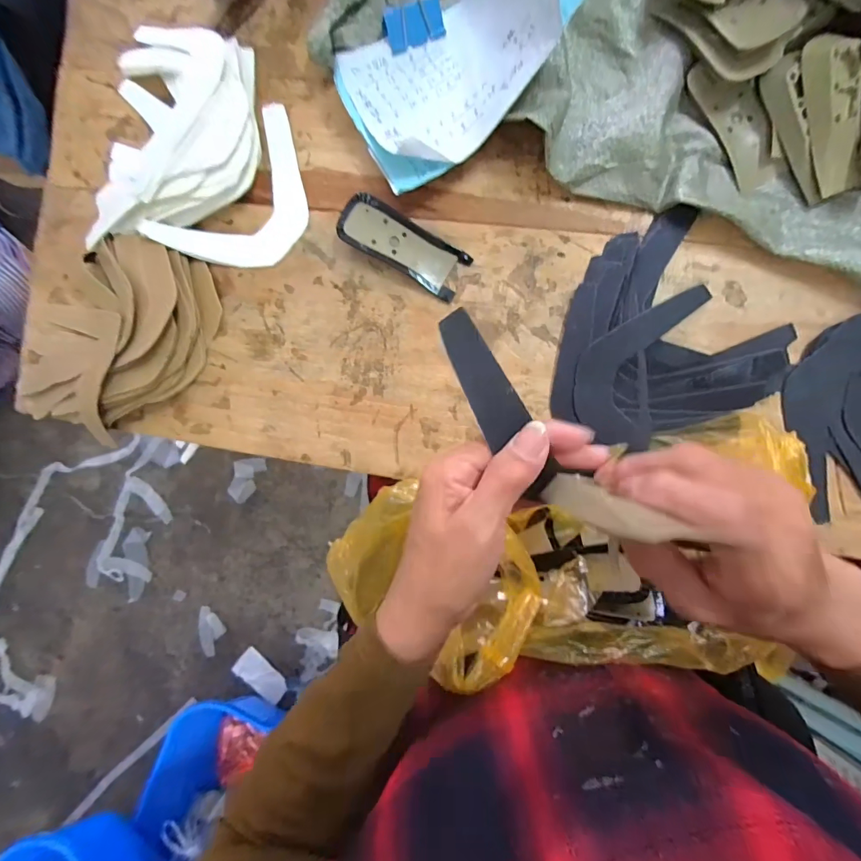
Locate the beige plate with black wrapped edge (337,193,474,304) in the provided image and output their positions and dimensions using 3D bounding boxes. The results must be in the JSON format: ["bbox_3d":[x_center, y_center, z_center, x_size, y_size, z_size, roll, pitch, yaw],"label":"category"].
[{"bbox_3d":[-0.025,-0.164,0.369,0.118,0.016,0.044,32,93,6],"label":"beige plate with black wrapped edge"}]

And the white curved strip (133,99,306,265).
[{"bbox_3d":[-0.170,-0.209,0.384,0.105,0.025,0.164,45,95,5],"label":"white curved strip"}]

